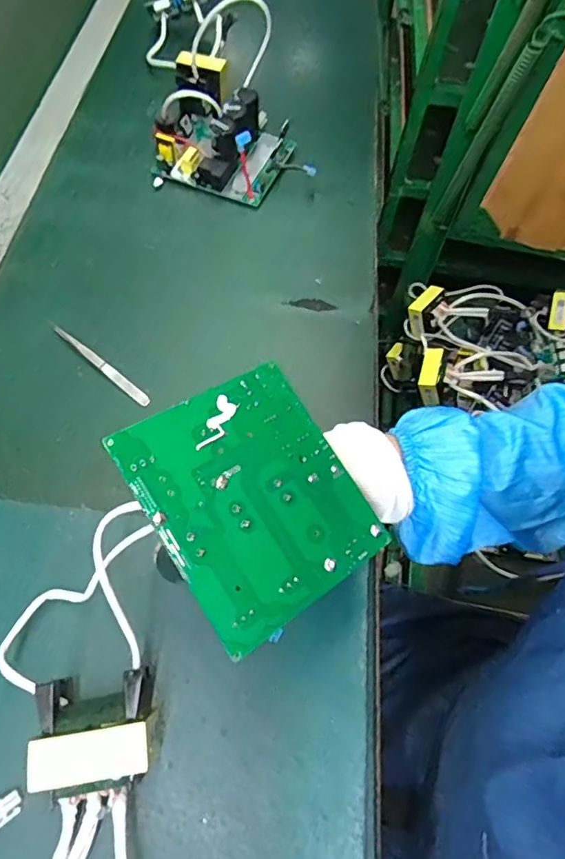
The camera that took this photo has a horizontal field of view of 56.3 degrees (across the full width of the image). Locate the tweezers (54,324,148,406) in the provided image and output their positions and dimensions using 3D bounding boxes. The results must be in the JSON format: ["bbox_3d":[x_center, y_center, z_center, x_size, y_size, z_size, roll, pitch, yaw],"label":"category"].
[{"bbox_3d":[-0.168,-0.061,0.491,0.124,0.005,0.011,38,65,17],"label":"tweezers"}]

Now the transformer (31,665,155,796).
[{"bbox_3d":[-0.110,0.182,0.319,0.062,0.057,0.060,-4,61,-6],"label":"transformer"}]

